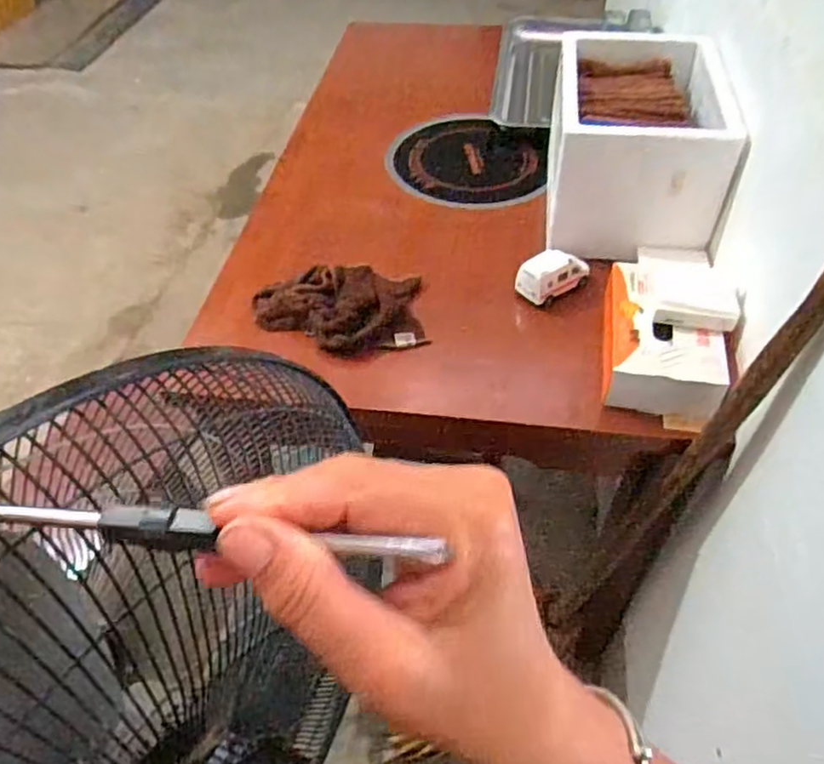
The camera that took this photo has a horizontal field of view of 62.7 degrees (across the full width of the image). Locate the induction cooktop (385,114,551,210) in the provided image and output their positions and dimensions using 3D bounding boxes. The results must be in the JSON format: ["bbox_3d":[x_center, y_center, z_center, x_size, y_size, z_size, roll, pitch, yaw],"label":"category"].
[{"bbox_3d":[0.100,-0.407,1.232,0.288,0.031,0.280,7,49,6],"label":"induction cooktop"}]

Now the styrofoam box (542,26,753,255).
[{"bbox_3d":[0.338,-0.367,1.053,0.236,0.201,0.326,7,48,6],"label":"styrofoam box"}]

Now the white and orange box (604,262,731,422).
[{"bbox_3d":[0.313,-0.056,0.861,0.135,0.064,0.227,8,49,6],"label":"white and orange box"}]

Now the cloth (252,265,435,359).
[{"bbox_3d":[-0.093,-0.098,0.941,0.236,0.055,0.151,-13,50,-12],"label":"cloth"}]

